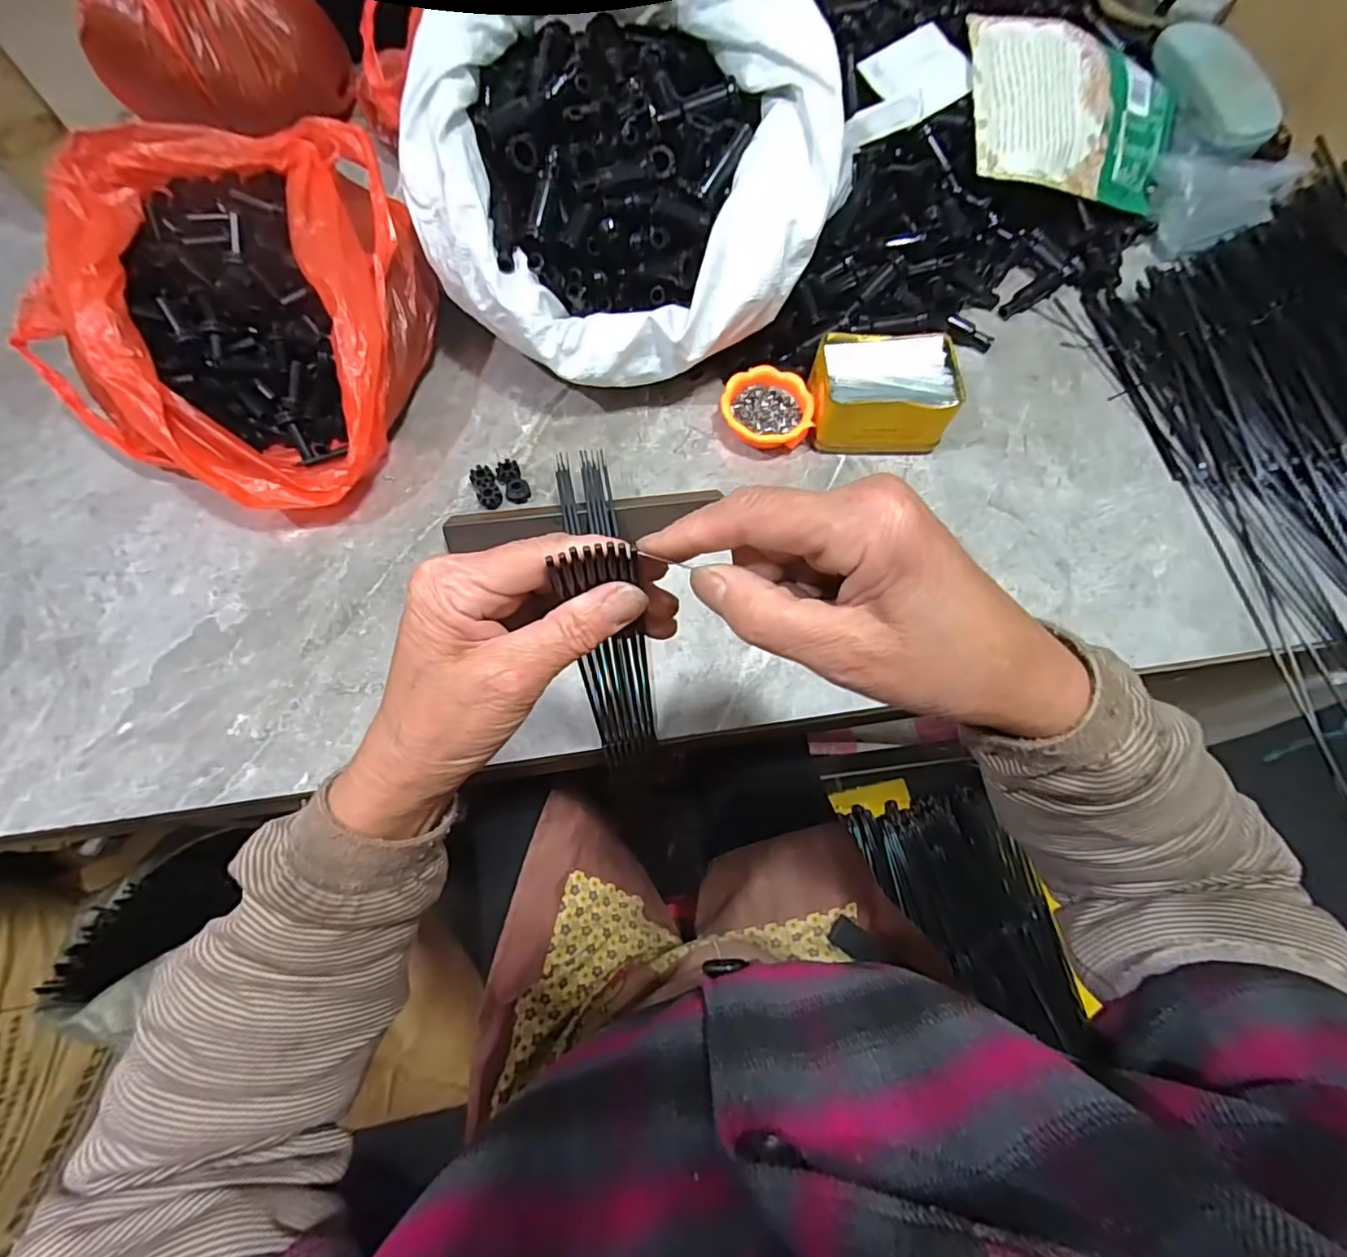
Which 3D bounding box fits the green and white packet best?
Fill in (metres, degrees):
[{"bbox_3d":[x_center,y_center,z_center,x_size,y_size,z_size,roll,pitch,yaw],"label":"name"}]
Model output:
[{"bbox_3d":[0.389,-0.493,0.562,0.235,0.022,0.154,-2,89,-15],"label":"green and white packet"}]

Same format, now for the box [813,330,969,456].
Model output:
[{"bbox_3d":[0.175,-0.197,0.493,0.113,0.057,0.080,0,69,-2],"label":"box"}]

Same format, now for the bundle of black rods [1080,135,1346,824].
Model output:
[{"bbox_3d":[0.535,-0.142,0.479,0.229,0.027,0.572,-6,72,12],"label":"bundle of black rods"}]

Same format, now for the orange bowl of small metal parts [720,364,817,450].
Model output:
[{"bbox_3d":[0.079,-0.187,0.500,0.074,0.024,0.071,1,69,-1],"label":"orange bowl of small metal parts"}]

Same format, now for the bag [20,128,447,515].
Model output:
[{"bbox_3d":[-0.334,-0.238,0.457,0.244,0.119,0.268,9,69,2],"label":"bag"}]

